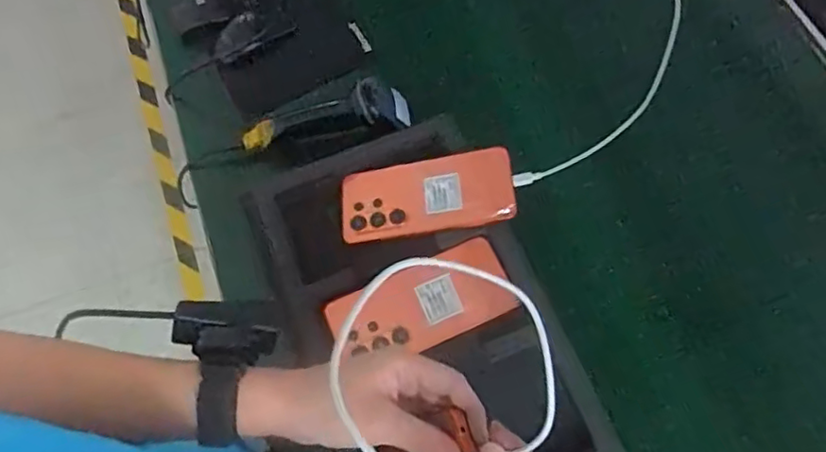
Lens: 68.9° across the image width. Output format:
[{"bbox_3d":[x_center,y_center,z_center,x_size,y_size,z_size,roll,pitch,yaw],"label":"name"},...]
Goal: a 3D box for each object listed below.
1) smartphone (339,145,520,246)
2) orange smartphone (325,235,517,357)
[{"bbox_3d":[0.013,-0.030,0.587,0.165,0.009,0.075,-9,70,9],"label":"smartphone"},{"bbox_3d":[0.007,0.074,0.559,0.166,0.013,0.075,-23,69,-8],"label":"orange smartphone"}]

